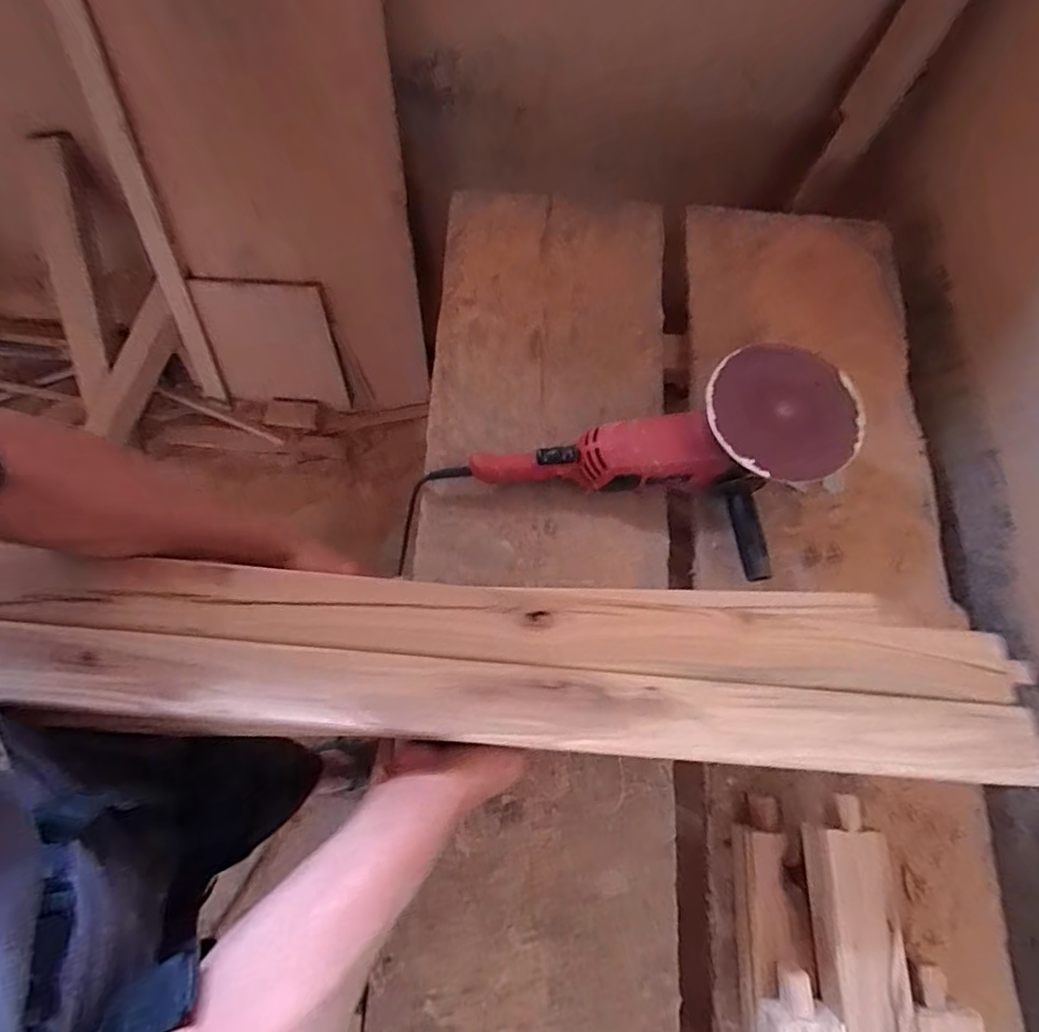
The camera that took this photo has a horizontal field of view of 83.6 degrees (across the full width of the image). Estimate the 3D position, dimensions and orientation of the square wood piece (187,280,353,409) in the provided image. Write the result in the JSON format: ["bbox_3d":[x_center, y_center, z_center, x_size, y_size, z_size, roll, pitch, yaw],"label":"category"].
[{"bbox_3d":[-0.625,-0.427,1.463,0.319,0.317,0.024,2,45,3],"label":"square wood piece"}]

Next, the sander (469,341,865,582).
[{"bbox_3d":[0.172,-0.042,0.702,0.440,0.134,0.239,-11,71,11],"label":"sander"}]

